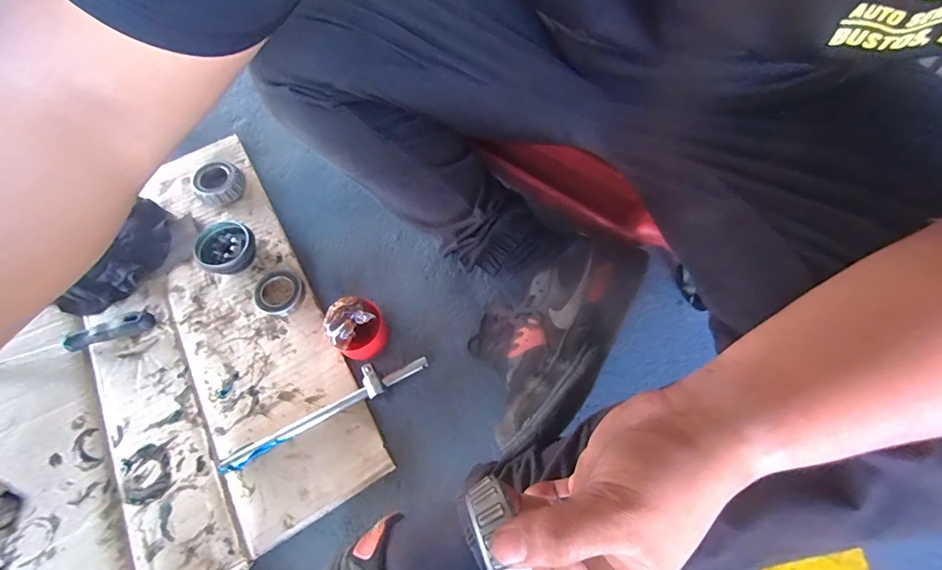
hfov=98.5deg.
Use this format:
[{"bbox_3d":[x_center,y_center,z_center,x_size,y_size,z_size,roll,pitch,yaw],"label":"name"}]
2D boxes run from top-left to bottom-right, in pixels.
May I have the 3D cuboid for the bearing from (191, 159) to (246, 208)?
[{"bbox_3d":[-0.364,-0.148,0.591,0.058,0.023,0.071,11,66,6],"label":"bearing"}]

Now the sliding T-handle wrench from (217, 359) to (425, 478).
[{"bbox_3d":[-0.163,0.137,0.462,0.238,0.017,0.035,-28,68,-11],"label":"sliding T-handle wrench"}]

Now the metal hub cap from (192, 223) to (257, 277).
[{"bbox_3d":[-0.321,-0.045,0.538,0.072,0.035,0.070,0,65,1],"label":"metal hub cap"}]

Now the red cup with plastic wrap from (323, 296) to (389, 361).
[{"bbox_3d":[-0.134,0.051,0.478,0.063,0.050,0.062,0,65,1],"label":"red cup with plastic wrap"}]

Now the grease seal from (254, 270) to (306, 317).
[{"bbox_3d":[-0.245,0.010,0.521,0.060,0.017,0.058,0,65,1],"label":"grease seal"}]

